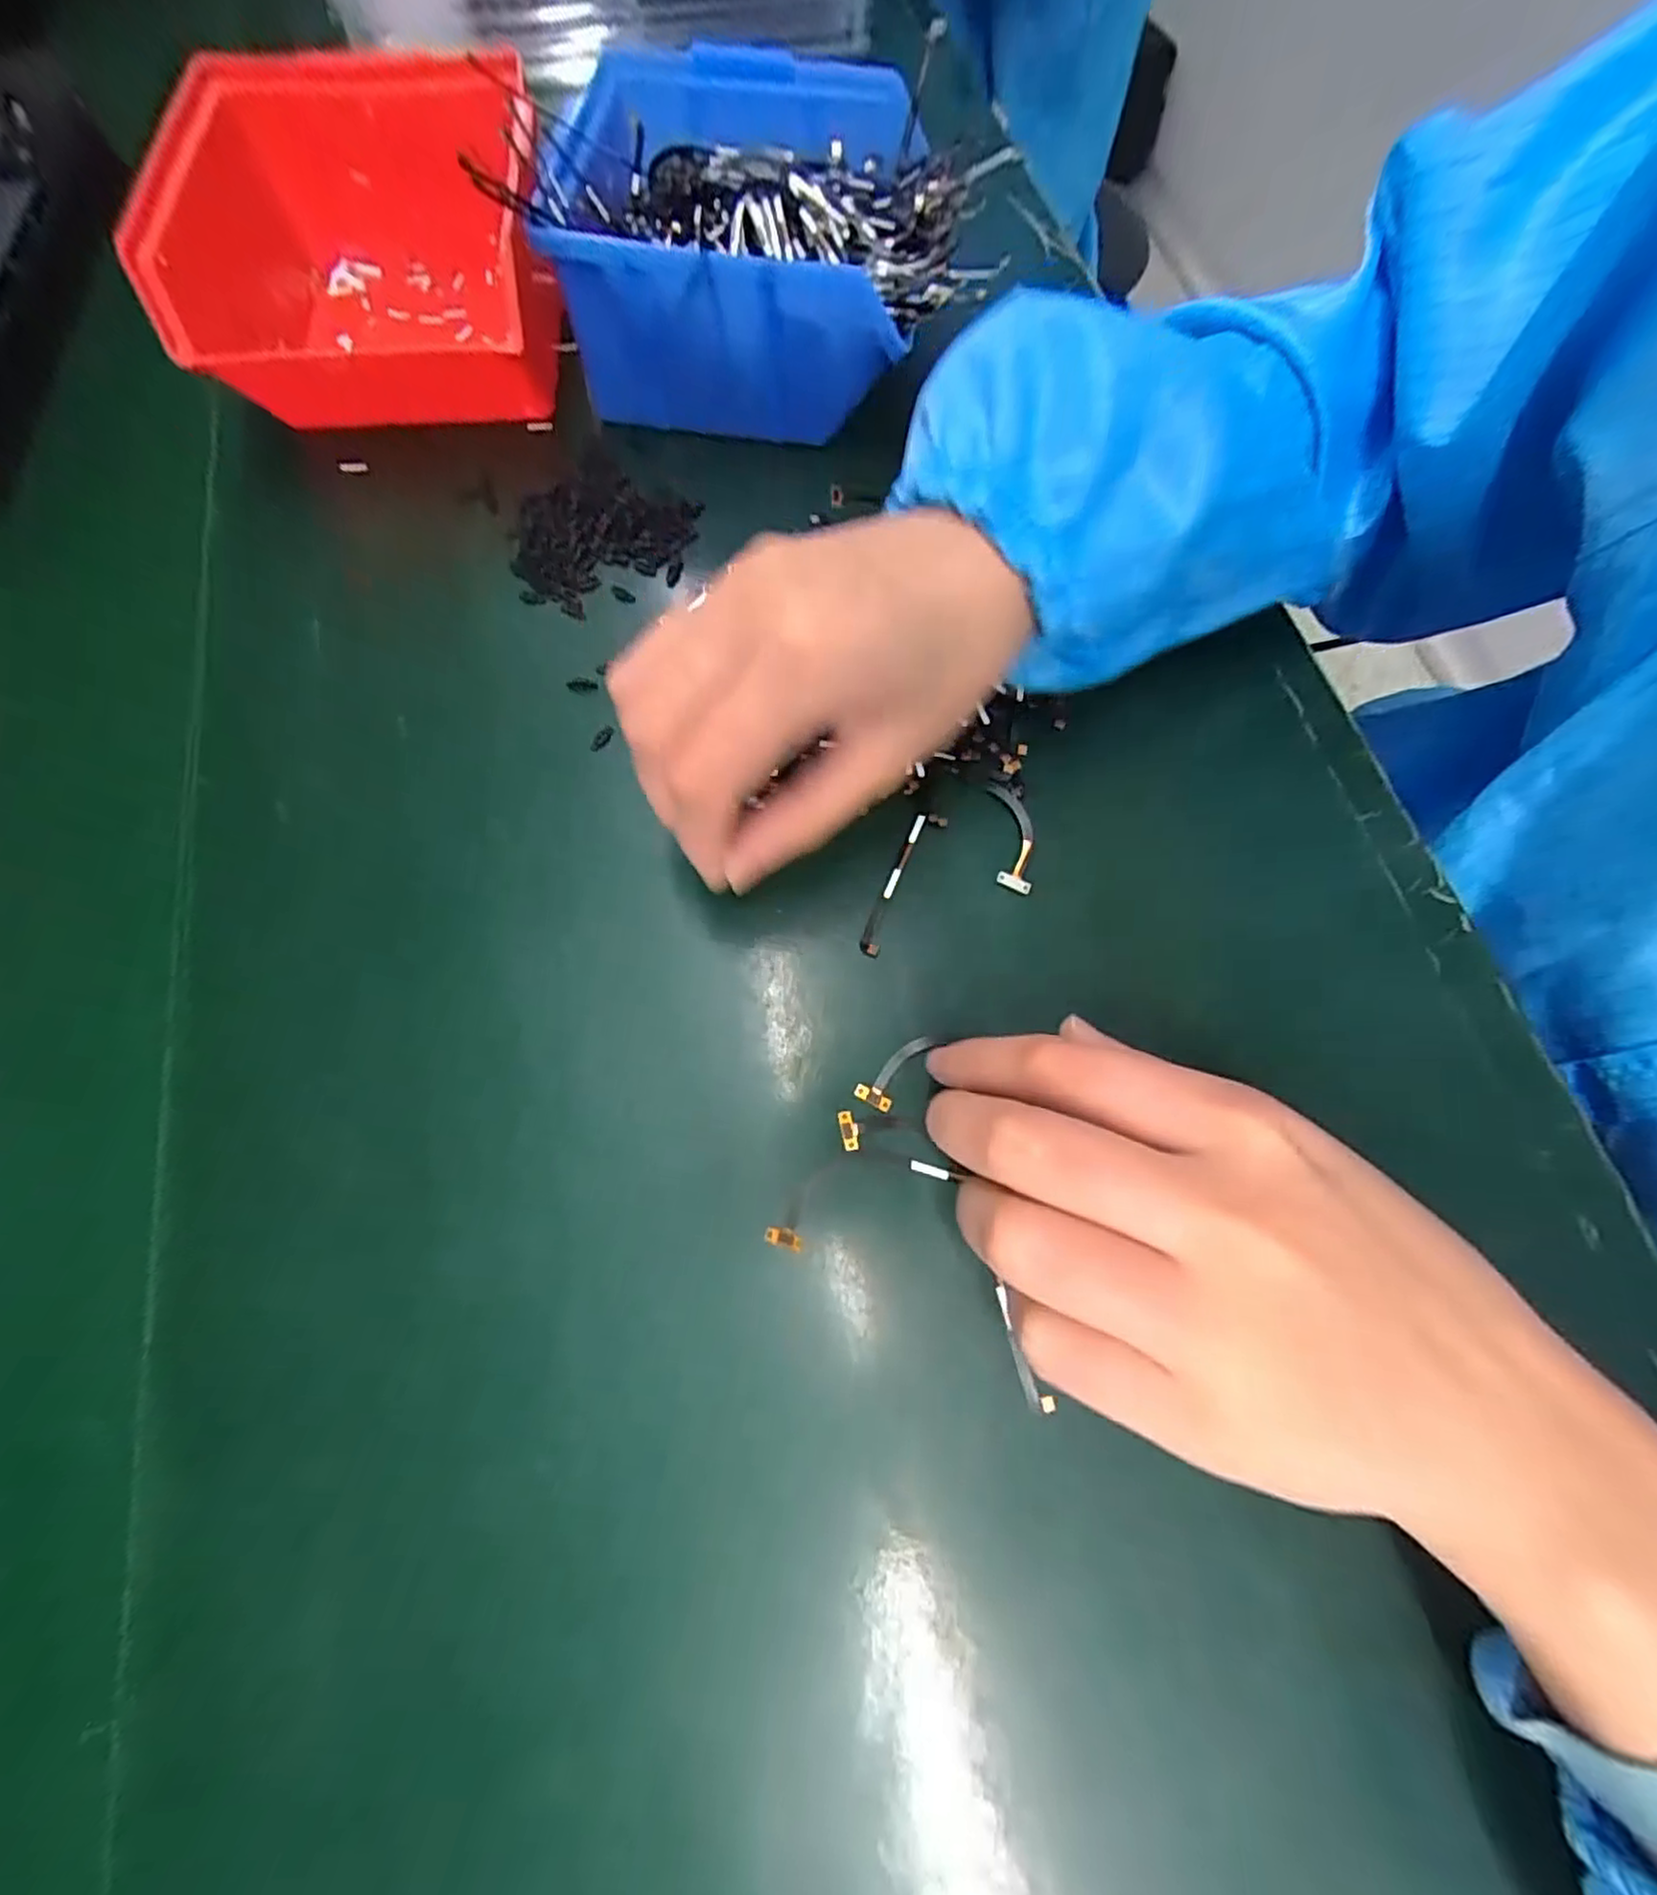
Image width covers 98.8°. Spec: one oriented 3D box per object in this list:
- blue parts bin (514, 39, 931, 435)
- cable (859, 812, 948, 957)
[{"bbox_3d":[-0.033,-0.275,0.283,0.131,0.067,0.132,5,69,0],"label":"blue parts bin"},{"bbox_3d":[0.023,-0.021,0.228,0.009,0.008,0.052,27,71,8],"label":"cable"}]

